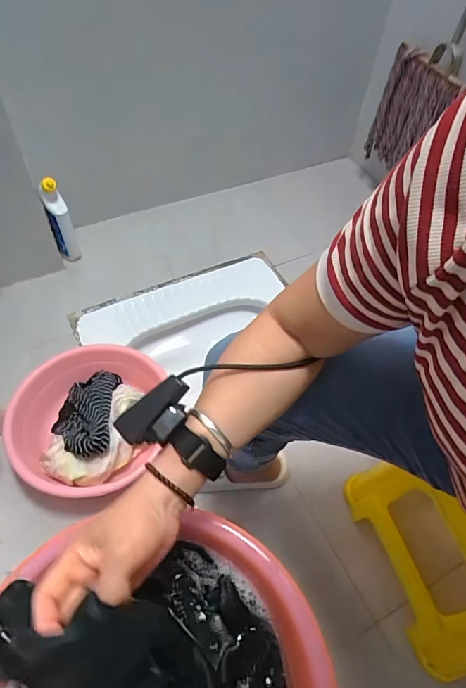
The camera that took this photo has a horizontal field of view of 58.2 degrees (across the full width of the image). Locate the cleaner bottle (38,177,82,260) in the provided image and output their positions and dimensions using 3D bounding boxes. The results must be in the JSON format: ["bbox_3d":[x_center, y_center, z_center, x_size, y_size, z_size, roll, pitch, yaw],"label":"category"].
[{"bbox_3d":[-0.446,-0.317,1.080,0.055,0.244,0.105,-18,57,-16],"label":"cleaner bottle"}]

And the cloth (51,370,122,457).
[{"bbox_3d":[-0.287,0.130,0.814,0.120,0.048,0.210,-5,36,-8],"label":"cloth"}]

